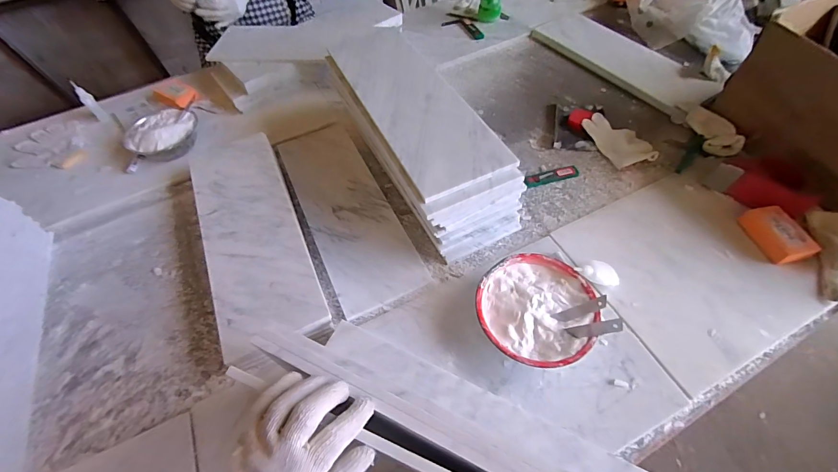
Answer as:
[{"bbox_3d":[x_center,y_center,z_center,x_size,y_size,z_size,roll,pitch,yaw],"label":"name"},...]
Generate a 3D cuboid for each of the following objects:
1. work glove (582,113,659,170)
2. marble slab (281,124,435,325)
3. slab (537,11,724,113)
[{"bbox_3d":[0.413,-0.202,0.782,0.078,0.024,0.153,-17,57,-6],"label":"work glove"},{"bbox_3d":[-0.151,-0.067,0.736,0.154,0.013,0.472,-24,58,-10],"label":"marble slab"},{"bbox_3d":[0.524,-0.459,0.952,0.192,0.017,0.472,-29,59,-13],"label":"slab"}]

